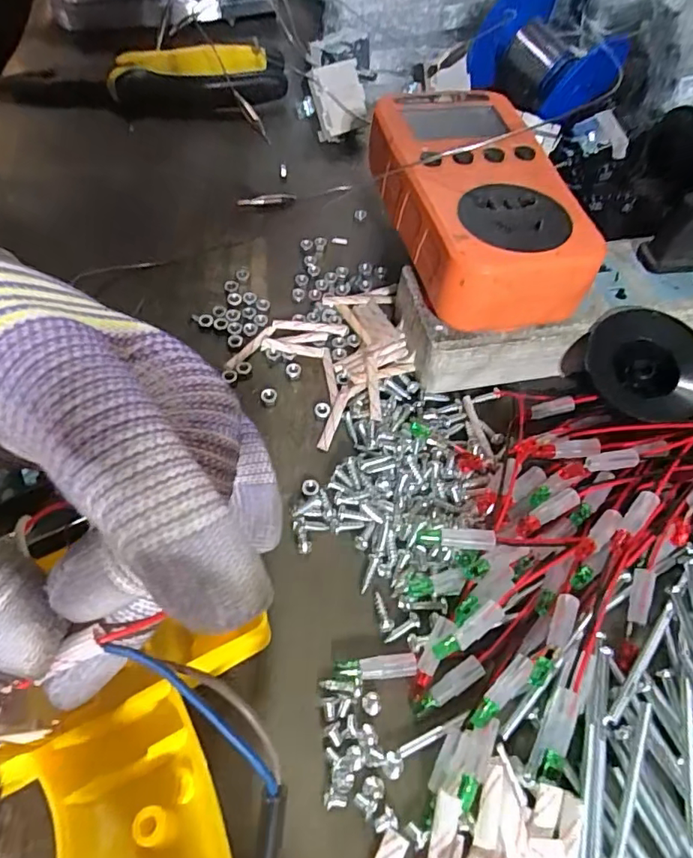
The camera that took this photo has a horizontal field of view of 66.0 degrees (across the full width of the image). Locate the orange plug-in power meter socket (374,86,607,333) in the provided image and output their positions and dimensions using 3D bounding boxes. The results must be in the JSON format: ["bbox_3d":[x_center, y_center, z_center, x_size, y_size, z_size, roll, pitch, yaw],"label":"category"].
[{"bbox_3d":[0.050,-0.101,0.222,0.072,0.033,0.129,-10,61,-8],"label":"orange plug-in power meter socket"}]

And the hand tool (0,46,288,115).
[{"bbox_3d":[-0.135,-0.220,0.336,0.188,0.026,0.043,2,60,-1],"label":"hand tool"}]

